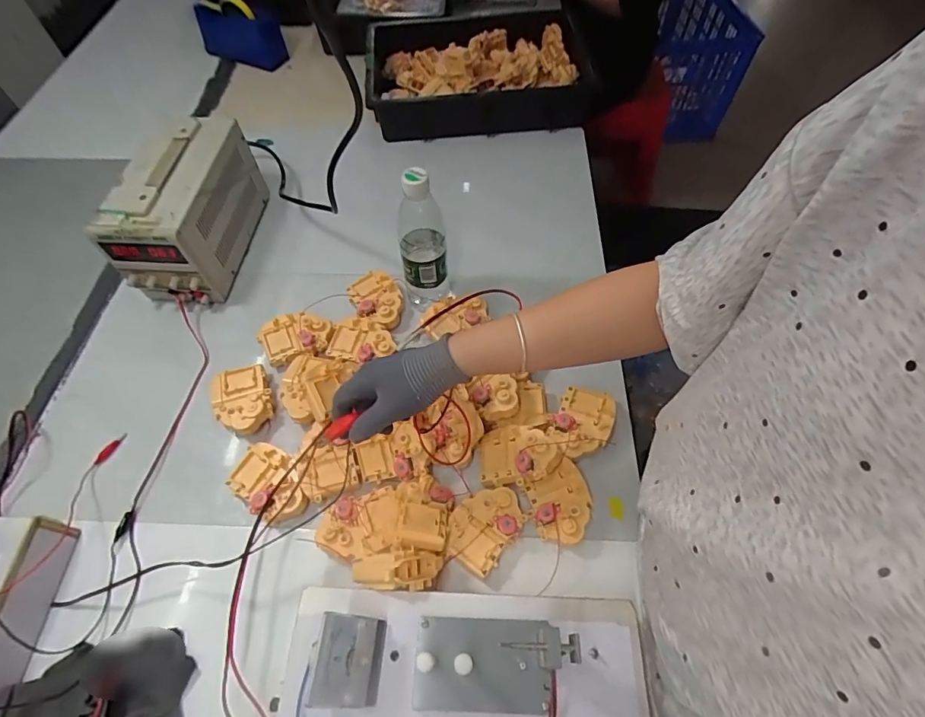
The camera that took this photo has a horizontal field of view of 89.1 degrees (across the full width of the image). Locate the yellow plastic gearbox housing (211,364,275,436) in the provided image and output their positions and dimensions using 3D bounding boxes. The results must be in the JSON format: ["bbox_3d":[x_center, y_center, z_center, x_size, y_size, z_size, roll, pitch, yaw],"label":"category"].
[{"bbox_3d":[-0.293,0.057,0.633,0.074,0.037,0.098,-24,60,-13],"label":"yellow plastic gearbox housing"}]

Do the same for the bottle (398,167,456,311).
[{"bbox_3d":[-0.054,-0.163,0.632,0.067,0.199,0.069,-3,58,0],"label":"bottle"}]

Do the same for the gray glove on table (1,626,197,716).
[{"bbox_3d":[-0.361,0.326,0.454,0.163,0.052,0.098,-11,58,-5],"label":"gray glove on table"}]

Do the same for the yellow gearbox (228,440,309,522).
[{"bbox_3d":[-0.232,0.151,0.569,0.103,0.037,0.070,35,65,21],"label":"yellow gearbox"}]

